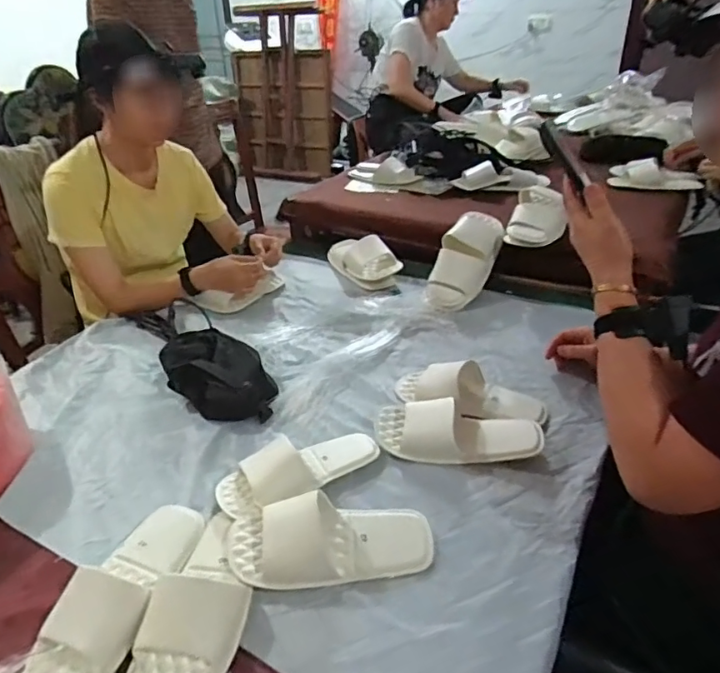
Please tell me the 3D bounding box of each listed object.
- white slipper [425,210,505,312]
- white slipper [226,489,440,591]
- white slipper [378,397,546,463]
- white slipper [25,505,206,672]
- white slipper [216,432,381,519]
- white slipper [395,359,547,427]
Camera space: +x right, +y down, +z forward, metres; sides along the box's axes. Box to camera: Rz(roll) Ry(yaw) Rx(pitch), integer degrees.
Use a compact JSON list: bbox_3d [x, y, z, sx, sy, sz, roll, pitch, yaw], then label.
[{"bbox_3d":[0.222,-0.167,1.143,0.114,0.065,0.252,20,75,32],"label":"white slipper"},{"bbox_3d":[-0.032,0.233,0.620,0.234,0.059,0.099,-4,31,-2],"label":"white slipper"},{"bbox_3d":[0.138,0.135,0.763,0.231,0.050,0.085,4,32,11],"label":"white slipper"},{"bbox_3d":[-0.257,0.261,0.576,0.094,0.042,0.234,8,33,17],"label":"white slipper"},{"bbox_3d":[-0.080,0.171,0.719,0.221,0.052,0.086,-13,33,-17],"label":"white slipper"},{"bbox_3d":[0.173,0.083,0.846,0.234,0.052,0.091,8,33,16],"label":"white slipper"}]

